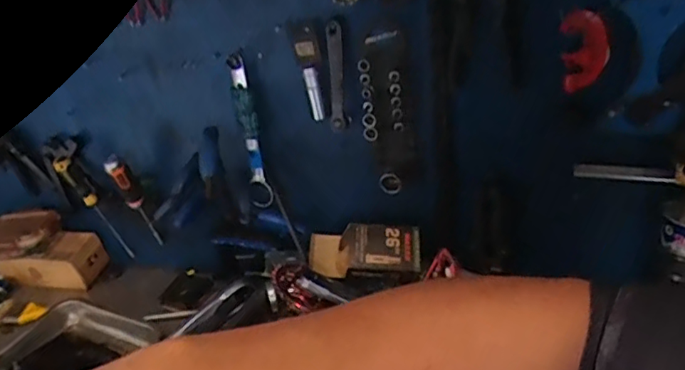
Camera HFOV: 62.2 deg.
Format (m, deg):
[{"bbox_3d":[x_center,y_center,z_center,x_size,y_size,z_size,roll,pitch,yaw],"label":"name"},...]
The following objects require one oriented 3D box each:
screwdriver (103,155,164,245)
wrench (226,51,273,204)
[{"bbox_3d":[-0.378,0.032,1.033,0.040,0.222,0.042,-4,48,3],"label":"screwdriver"},{"bbox_3d":[-0.148,-0.083,0.925,0.045,0.260,0.018,5,29,22],"label":"wrench"}]

